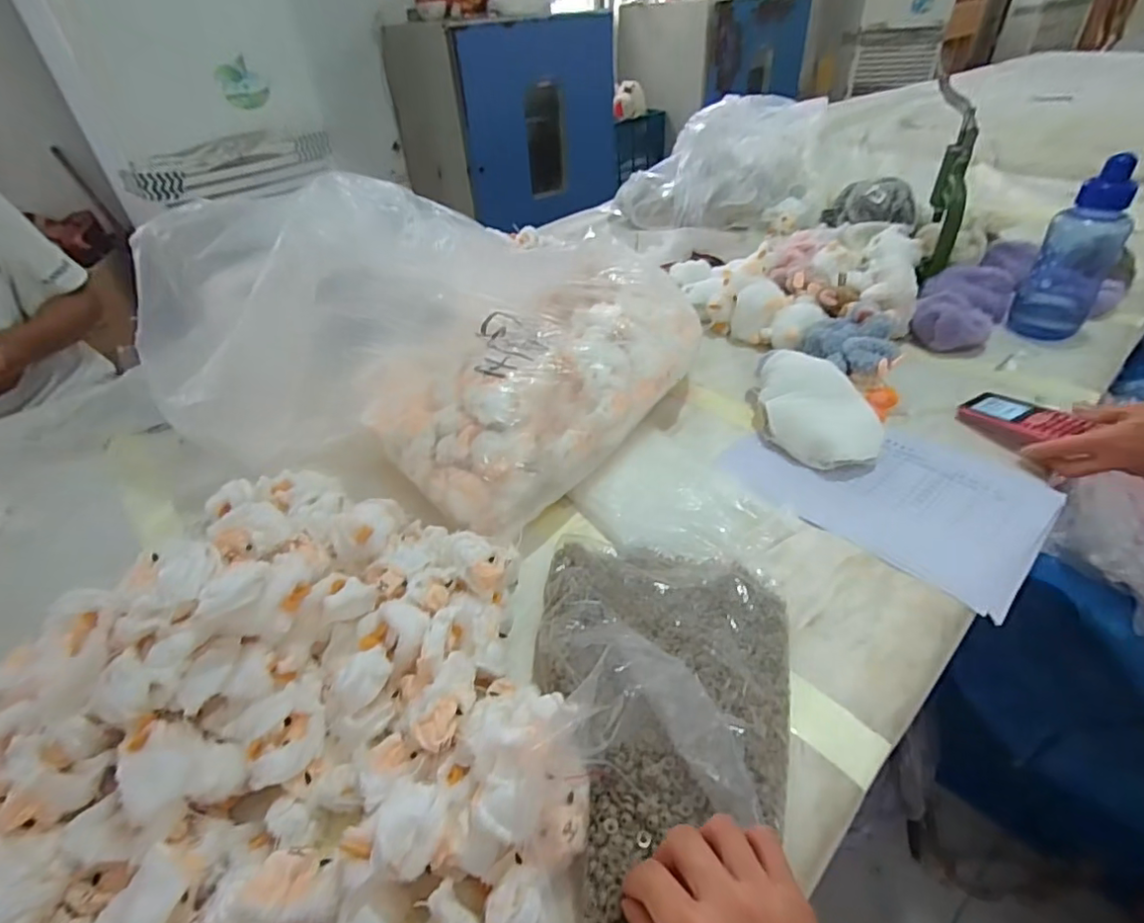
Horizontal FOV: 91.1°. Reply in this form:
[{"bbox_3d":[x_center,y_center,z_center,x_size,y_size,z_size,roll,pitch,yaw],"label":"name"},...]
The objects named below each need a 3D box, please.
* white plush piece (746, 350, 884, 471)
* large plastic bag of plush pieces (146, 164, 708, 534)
[{"bbox_3d":[0.298,-0.071,0.697,0.122,0.057,0.190,-9,40,-5],"label":"white plush piece"},{"bbox_3d":[-0.163,-0.170,0.657,0.549,0.226,0.380,11,43,18],"label":"large plastic bag of plush pieces"}]

